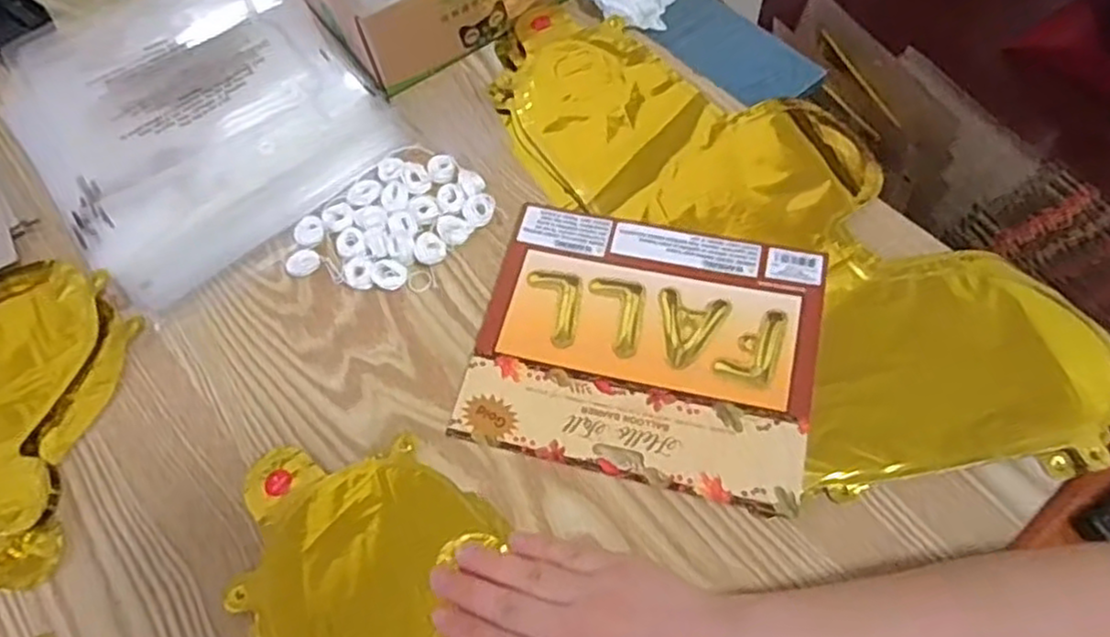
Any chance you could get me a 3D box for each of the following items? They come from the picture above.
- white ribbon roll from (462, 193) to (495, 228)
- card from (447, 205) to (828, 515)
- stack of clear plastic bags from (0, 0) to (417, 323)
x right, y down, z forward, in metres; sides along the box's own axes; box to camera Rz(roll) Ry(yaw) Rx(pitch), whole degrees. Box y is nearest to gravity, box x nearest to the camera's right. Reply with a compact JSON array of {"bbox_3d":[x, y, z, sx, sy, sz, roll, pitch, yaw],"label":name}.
[{"bbox_3d":[-0.048,-0.070,0.476,0.021,0.007,0.020,-2,63,3],"label":"white ribbon roll"},{"bbox_3d":[0.052,0.014,0.424,0.188,0.007,0.162,11,64,9],"label":"card"},{"bbox_3d":[-0.268,-0.163,0.541,0.224,0.012,0.294,-37,66,-14],"label":"stack of clear plastic bags"}]

